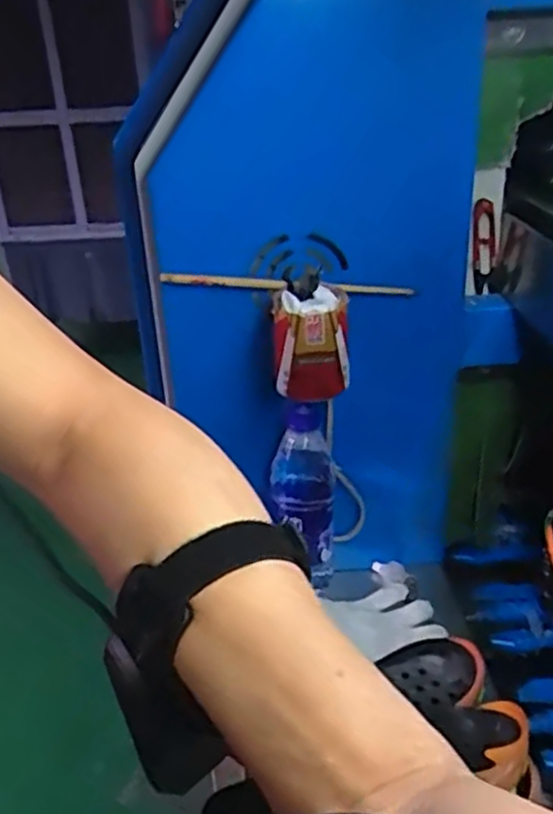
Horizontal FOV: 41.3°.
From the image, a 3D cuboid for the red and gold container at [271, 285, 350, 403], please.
[{"bbox_3d":[0.030,-0.055,0.640,0.063,0.087,0.056,-1,25,-1],"label":"red and gold container"}]

